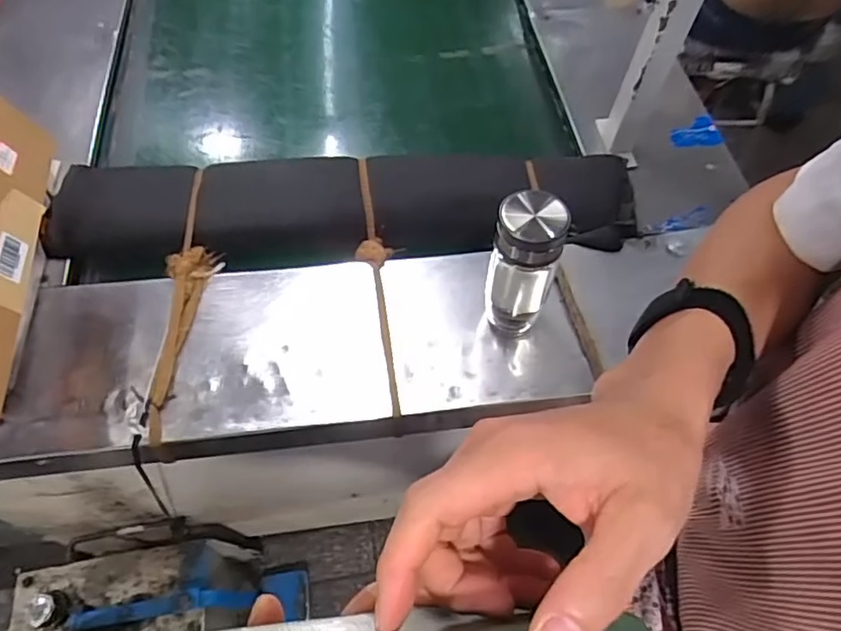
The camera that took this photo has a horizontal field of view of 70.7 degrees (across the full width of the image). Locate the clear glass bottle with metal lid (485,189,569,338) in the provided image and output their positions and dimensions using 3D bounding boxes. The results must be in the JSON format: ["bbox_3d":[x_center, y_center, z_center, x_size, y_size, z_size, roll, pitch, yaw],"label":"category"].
[{"bbox_3d":[0.119,-0.055,0.705,0.077,0.204,0.068,16,59,8],"label":"clear glass bottle with metal lid"}]

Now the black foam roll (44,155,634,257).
[{"bbox_3d":[-0.101,-0.139,0.892,0.822,0.122,0.162,-2,58,-3],"label":"black foam roll"}]

